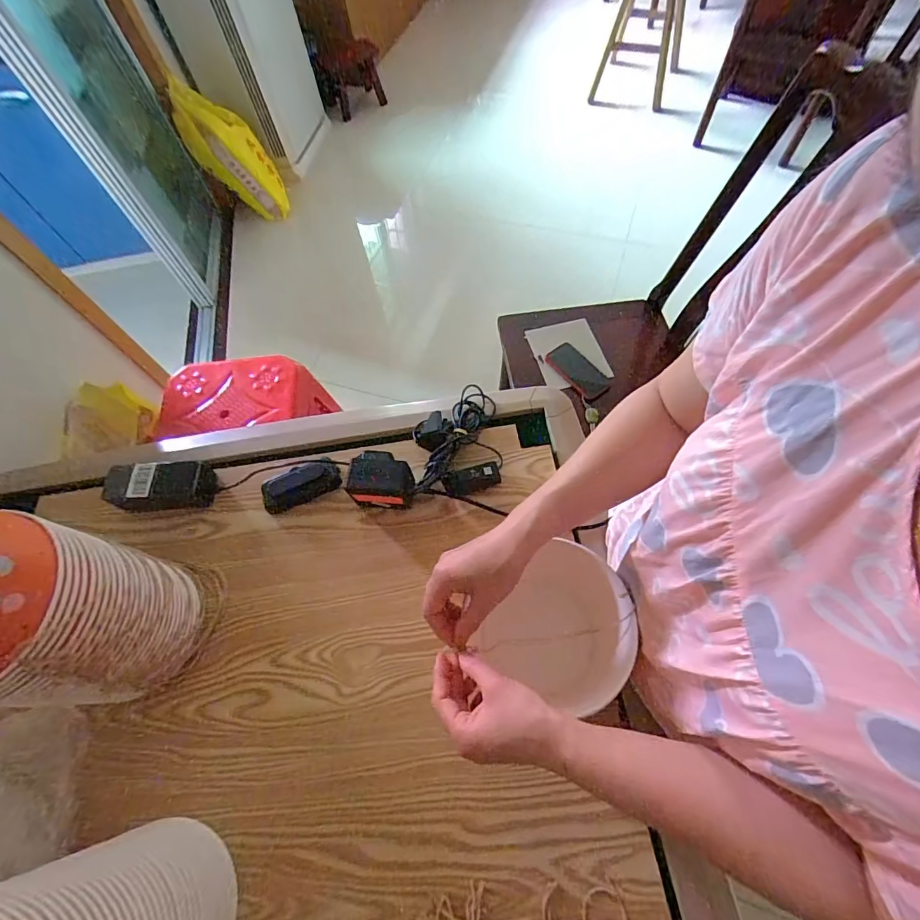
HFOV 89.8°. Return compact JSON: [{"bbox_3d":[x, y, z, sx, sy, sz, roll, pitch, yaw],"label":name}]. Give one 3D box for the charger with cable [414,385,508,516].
[{"bbox_3d":[-0.004,-0.031,0.657,0.118,0.048,0.198,-4,63,2],"label":"charger with cable"}]

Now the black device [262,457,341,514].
[{"bbox_3d":[-0.224,0.034,0.650,0.110,0.023,0.048,-20,63,-6],"label":"black device"}]

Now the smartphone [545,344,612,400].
[{"bbox_3d":[0.288,-0.219,1.120,0.085,0.015,0.157,-35,66,-13],"label":"smartphone"}]

